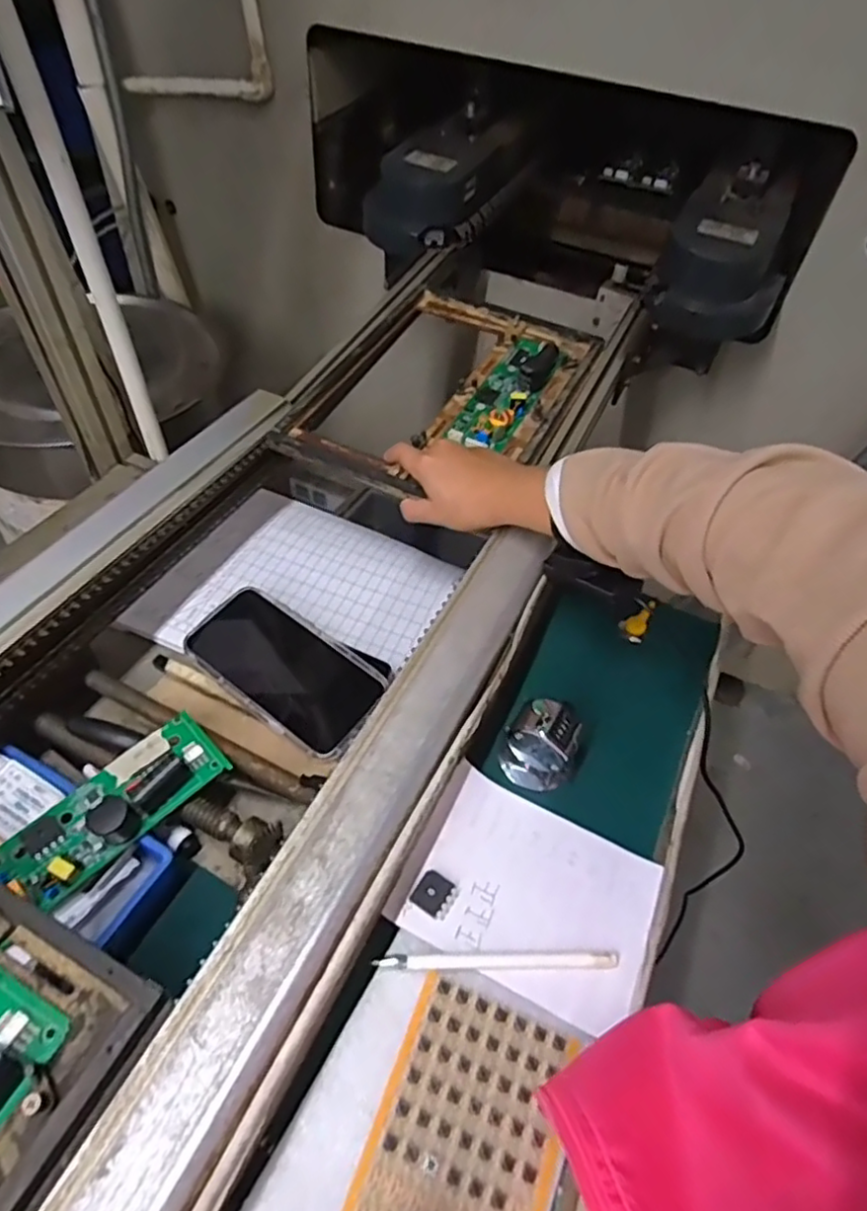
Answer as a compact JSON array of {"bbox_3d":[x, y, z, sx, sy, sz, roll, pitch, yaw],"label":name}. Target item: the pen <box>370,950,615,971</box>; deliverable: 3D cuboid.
[{"bbox_3d":[0.036,0.194,0.351,0.131,0.006,0.008,2,49,-5],"label":"pen"}]

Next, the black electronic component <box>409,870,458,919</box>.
[{"bbox_3d":[0.001,0.167,0.371,0.022,0.006,0.022,29,52,18],"label":"black electronic component"}]

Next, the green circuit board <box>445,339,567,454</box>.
[{"bbox_3d":[0.075,-0.212,0.615,0.056,0.030,0.182,24,51,14],"label":"green circuit board"}]

